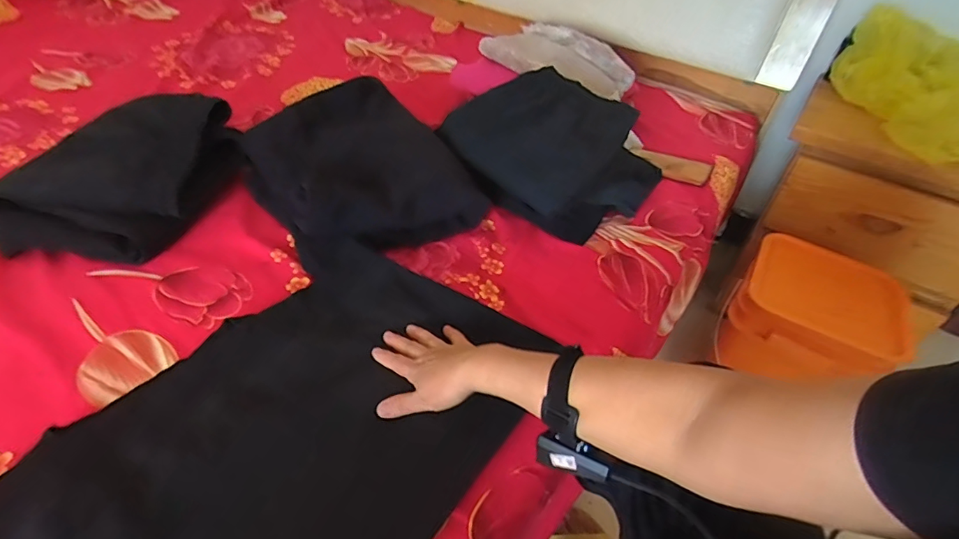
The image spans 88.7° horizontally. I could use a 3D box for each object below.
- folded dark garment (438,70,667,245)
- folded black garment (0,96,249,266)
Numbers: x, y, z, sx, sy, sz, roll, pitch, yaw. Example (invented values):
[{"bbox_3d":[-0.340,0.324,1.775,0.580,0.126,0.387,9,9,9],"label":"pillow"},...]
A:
[{"bbox_3d":[0.126,-0.211,0.829,0.304,0.123,0.241,37,51,27],"label":"folded dark garment"},{"bbox_3d":[-0.532,-0.143,0.729,0.255,0.126,0.277,4,44,-4],"label":"folded black garment"}]

